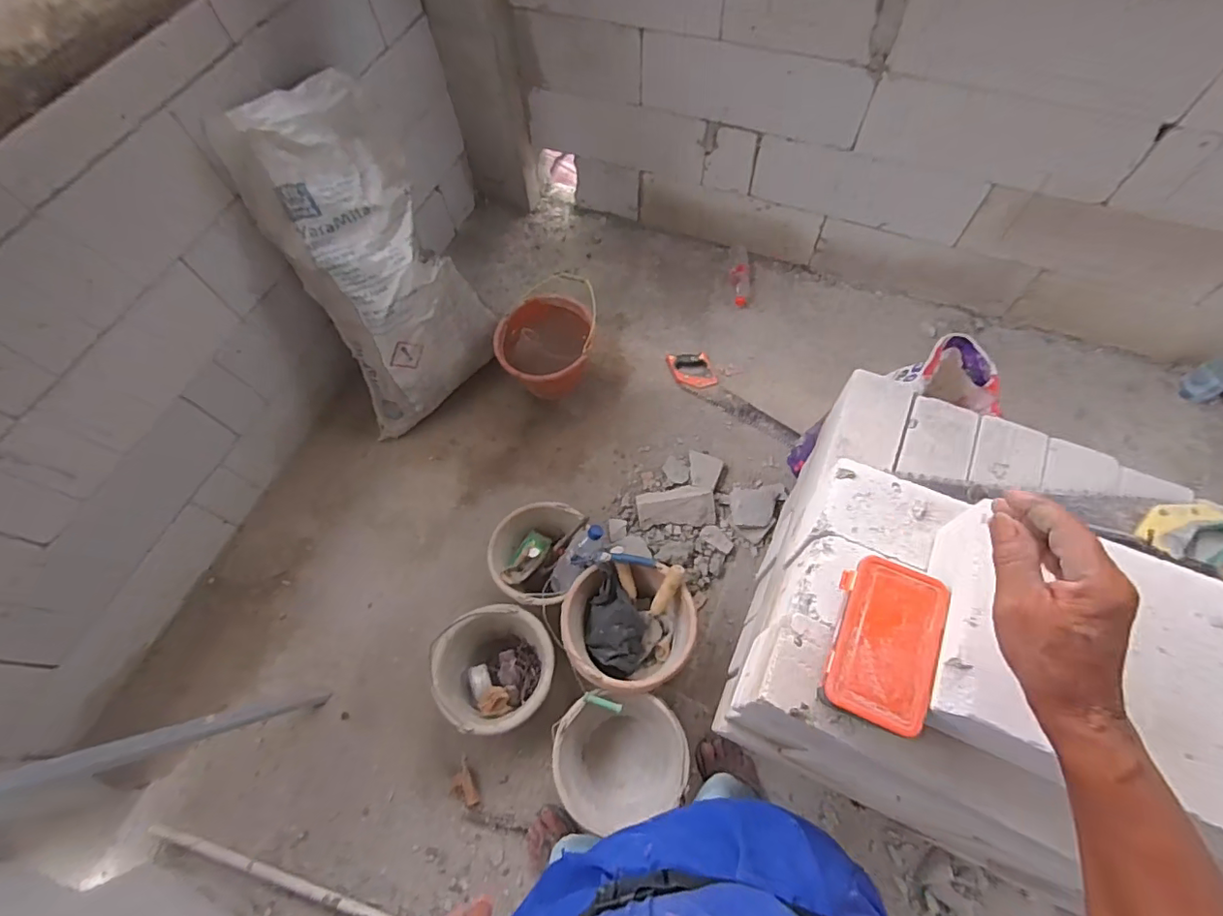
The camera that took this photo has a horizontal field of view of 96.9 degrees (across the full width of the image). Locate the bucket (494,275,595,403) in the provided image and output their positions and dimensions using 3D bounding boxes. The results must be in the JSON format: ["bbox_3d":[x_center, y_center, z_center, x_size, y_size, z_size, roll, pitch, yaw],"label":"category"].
[{"bbox_3d":[-0.174,-0.319,1.567,0.282,0.226,0.290,-1,64,3],"label":"bucket"}]

